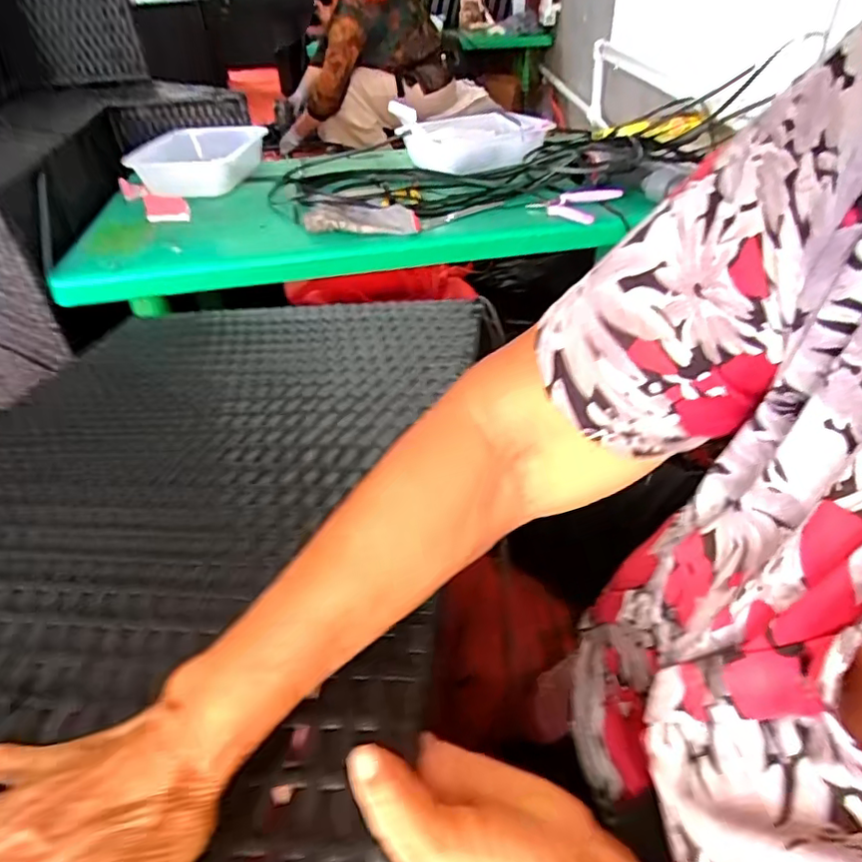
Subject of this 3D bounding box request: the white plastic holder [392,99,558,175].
[{"bbox_3d":[0.082,-0.605,1.202,0.296,0.115,0.135,-17,41,-18],"label":"white plastic holder"}]

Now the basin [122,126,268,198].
[{"bbox_3d":[-0.452,-0.534,1.180,0.233,0.100,0.281,-6,39,-6],"label":"basin"}]

